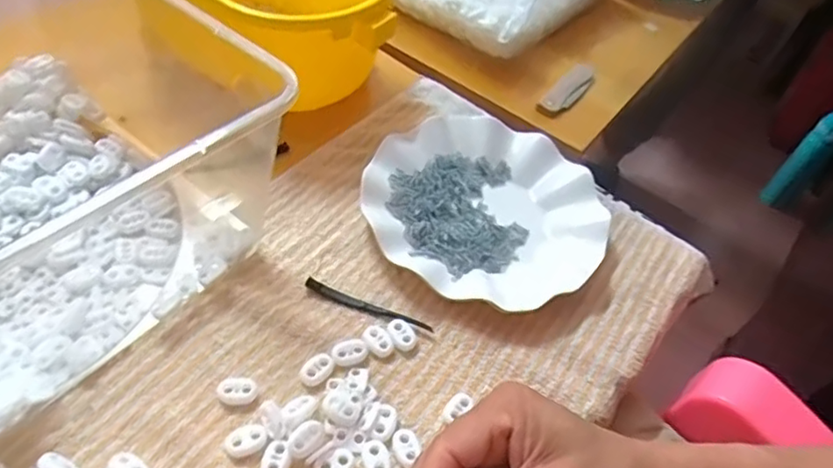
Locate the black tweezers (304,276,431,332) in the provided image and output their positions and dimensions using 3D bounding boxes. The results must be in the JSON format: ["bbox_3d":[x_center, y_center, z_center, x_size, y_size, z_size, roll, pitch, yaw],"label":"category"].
[{"bbox_3d":[-0.032,0.047,0.405,0.088,0.007,0.009,20,49,6],"label":"black tweezers"}]

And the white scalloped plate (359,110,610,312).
[{"bbox_3d":[0.056,-0.029,0.472,0.178,0.019,0.186,5,49,-6],"label":"white scalloped plate"}]

